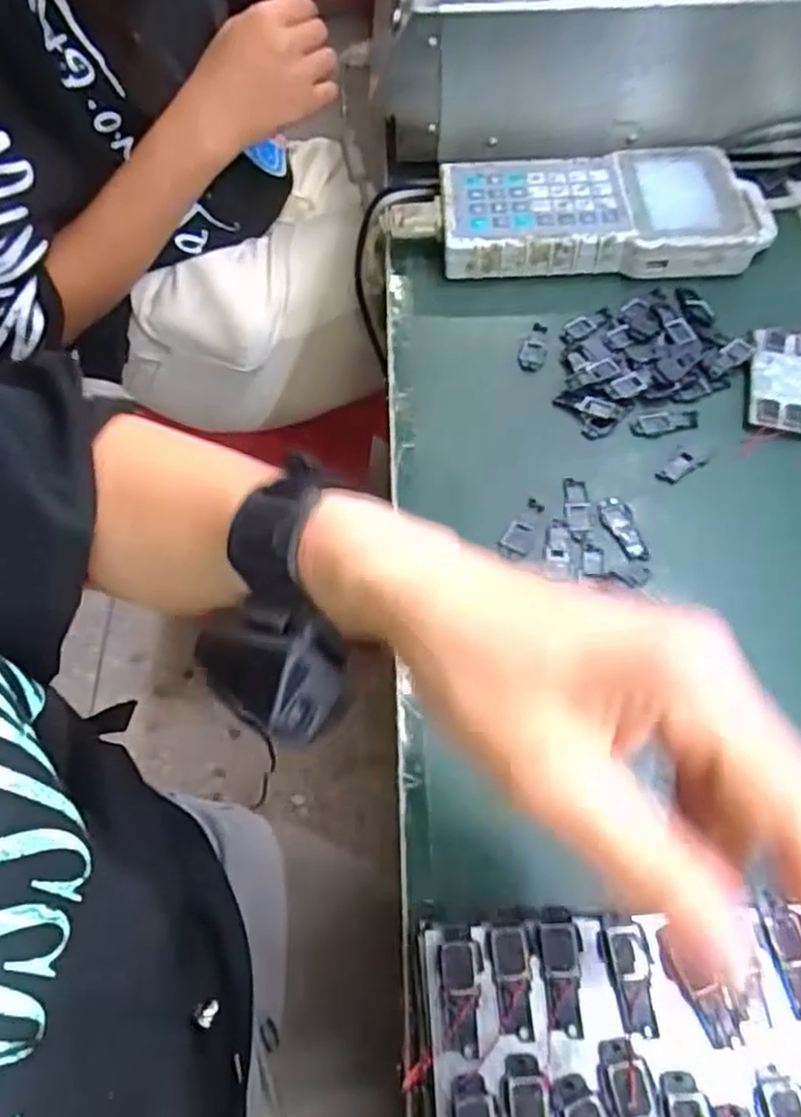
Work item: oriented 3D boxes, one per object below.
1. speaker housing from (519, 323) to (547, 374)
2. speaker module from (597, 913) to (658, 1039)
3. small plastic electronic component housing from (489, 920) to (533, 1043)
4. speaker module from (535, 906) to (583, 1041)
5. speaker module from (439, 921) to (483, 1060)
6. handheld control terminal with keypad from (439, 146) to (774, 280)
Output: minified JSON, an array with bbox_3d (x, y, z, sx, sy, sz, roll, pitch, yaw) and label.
[{"bbox_3d":[0.085,-0.134,0.462,0.017,0.008,0.037,9,60,8],"label":"speaker housing"},{"bbox_3d":[0.081,0.146,0.255,0.017,0.005,0.037,-8,67,-1],"label":"speaker module"},{"bbox_3d":[0.039,0.149,0.256,0.014,0.004,0.036,-4,67,2],"label":"small plastic electronic component housing"},{"bbox_3d":[0.057,0.146,0.256,0.013,0.007,0.039,-3,59,1],"label":"speaker module"},{"bbox_3d":[0.022,0.151,0.254,0.015,0.006,0.038,-2,59,1],"label":"speaker module"},{"bbox_3d":[0.144,-0.241,0.507,0.230,0.039,0.105,-2,59,2],"label":"handheld control terminal with keypad"}]

